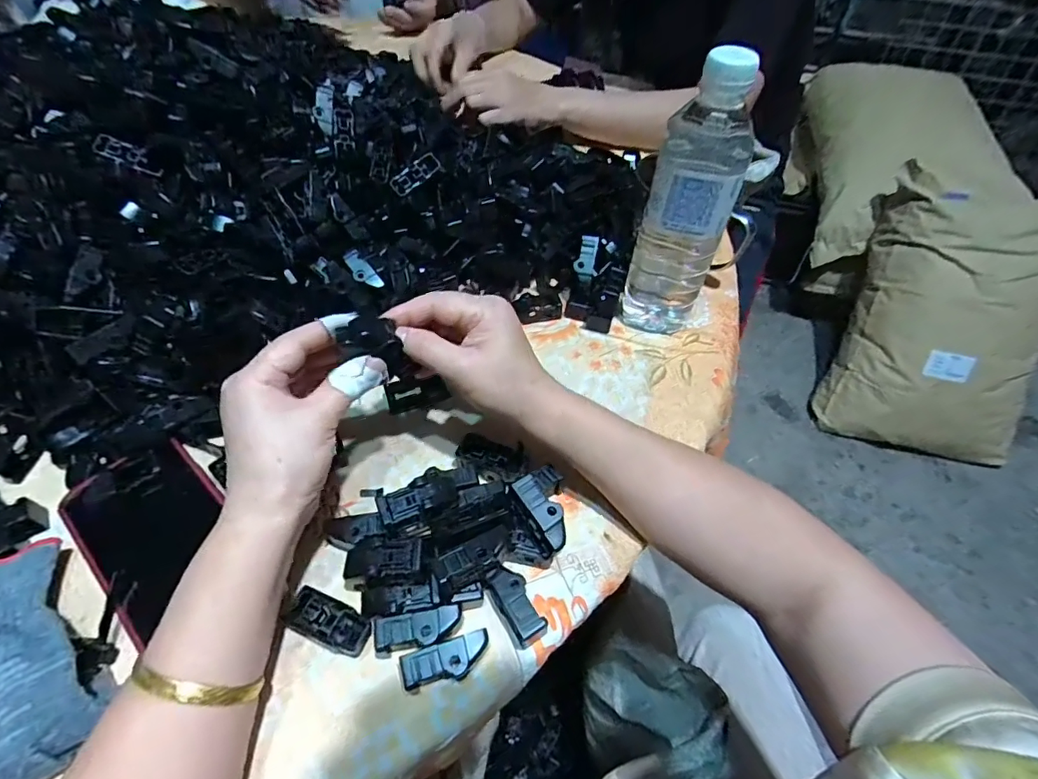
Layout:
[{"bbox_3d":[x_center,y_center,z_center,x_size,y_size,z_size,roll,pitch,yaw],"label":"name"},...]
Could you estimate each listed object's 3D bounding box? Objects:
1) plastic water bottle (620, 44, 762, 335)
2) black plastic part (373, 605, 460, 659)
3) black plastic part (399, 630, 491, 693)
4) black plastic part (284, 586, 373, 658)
[{"bbox_3d":[0.128,-0.135,0.387,0.063,0.203,0.057,14,54,9],"label":"plastic water bottle"},{"bbox_3d":[-0.057,0.138,0.291,0.049,0.020,0.018,-7,54,-6],"label":"black plastic part"},{"bbox_3d":[-0.039,0.151,0.281,0.048,0.023,0.019,-14,55,-11],"label":"black plastic part"},{"bbox_3d":[-0.110,0.134,0.293,0.048,0.009,0.023,27,57,3],"label":"black plastic part"}]

